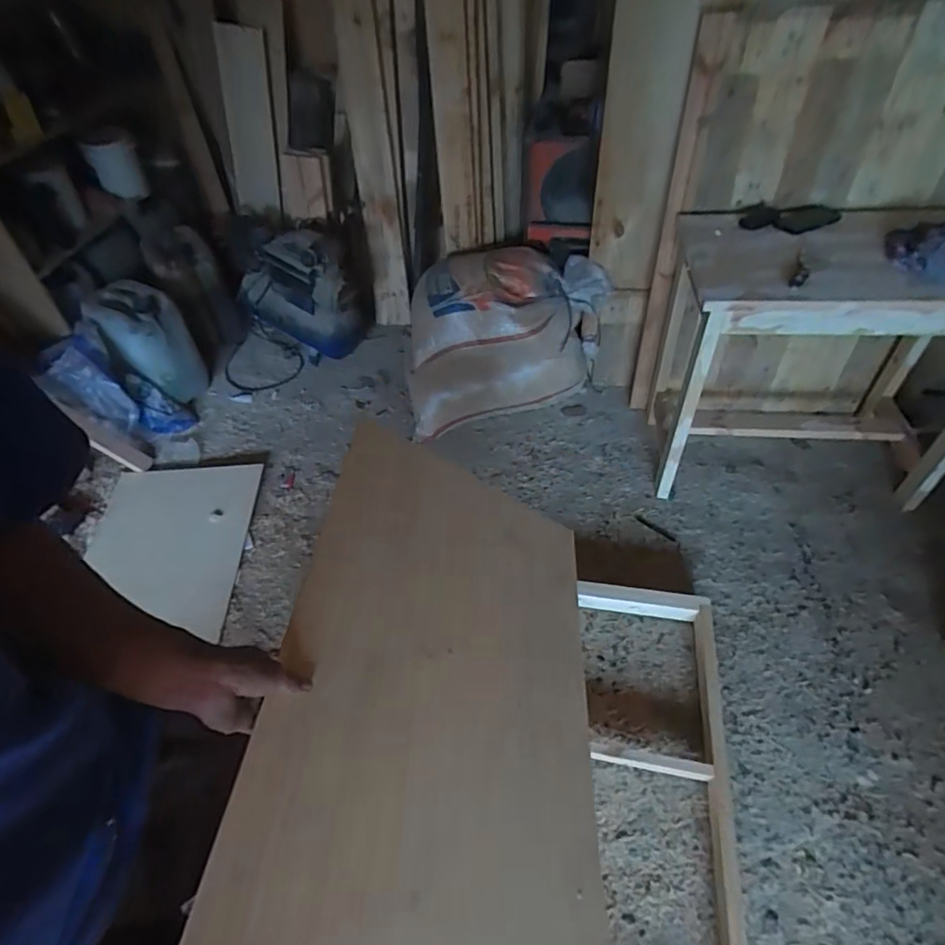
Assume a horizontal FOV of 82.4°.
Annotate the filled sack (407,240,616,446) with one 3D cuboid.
[{"bbox_3d":[0.087,-0.495,1.927,0.696,0.472,0.345,-16,53,-9],"label":"filled sack"}]

